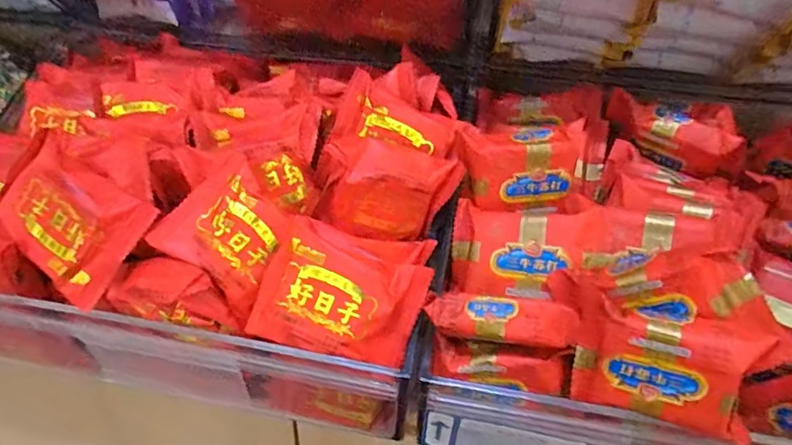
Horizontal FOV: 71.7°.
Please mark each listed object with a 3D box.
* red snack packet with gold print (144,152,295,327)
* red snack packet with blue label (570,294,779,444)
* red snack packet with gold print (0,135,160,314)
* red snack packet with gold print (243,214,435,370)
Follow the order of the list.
[{"bbox_3d":[-0.085,0.007,0.288,0.064,0.014,0.061,44,83,-3],"label":"red snack packet with gold print"},{"bbox_3d":[0.121,0.063,0.246,0.072,0.054,0.022,12,21,25],"label":"red snack packet with blue label"},{"bbox_3d":[-0.169,0.001,0.281,0.068,0.059,0.014,35,4,0],"label":"red snack packet with gold print"},{"bbox_3d":[-0.028,0.039,0.282,0.079,0.061,0.027,21,6,0],"label":"red snack packet with gold print"}]

